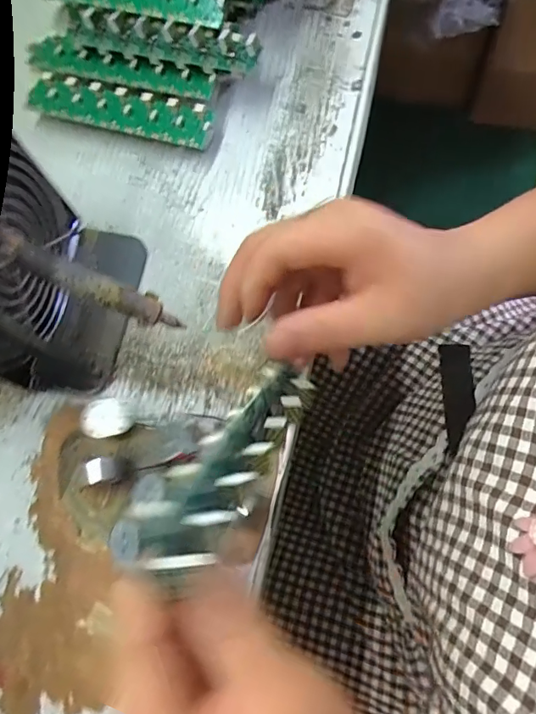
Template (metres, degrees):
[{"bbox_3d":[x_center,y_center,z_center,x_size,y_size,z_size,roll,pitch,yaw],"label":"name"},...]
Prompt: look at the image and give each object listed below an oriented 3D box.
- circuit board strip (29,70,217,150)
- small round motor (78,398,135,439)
[{"bbox_3d":[-0.103,-0.171,0.345,0.132,0.018,0.029,15,76,12],"label":"circuit board strip"},{"bbox_3d":[-0.093,0.036,0.288,0.029,0.012,0.022,-3,73,7],"label":"small round motor"}]

